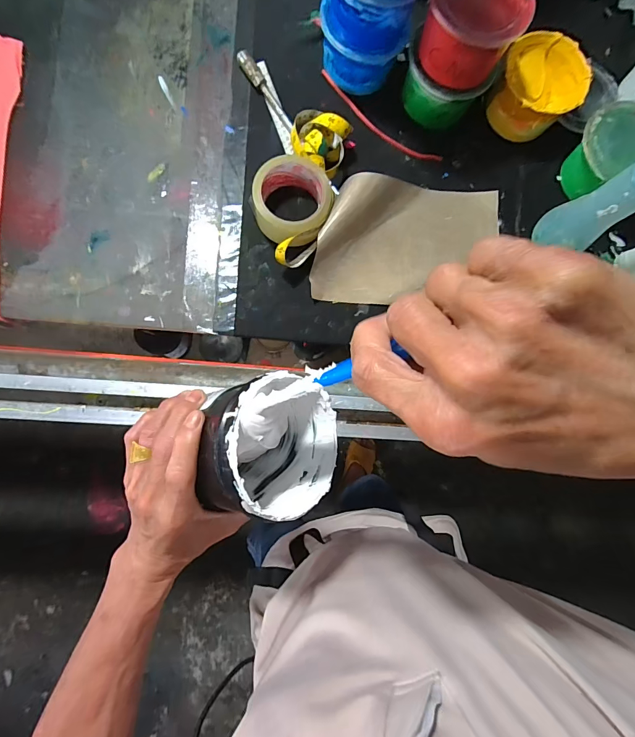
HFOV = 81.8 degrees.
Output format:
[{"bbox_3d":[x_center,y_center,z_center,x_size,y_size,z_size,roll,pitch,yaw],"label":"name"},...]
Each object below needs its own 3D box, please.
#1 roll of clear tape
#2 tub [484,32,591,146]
[{"bbox_3d":[-0.032,-0.213,0.475,0.097,0.046,0.099,1,83,-4],"label":"roll of clear tape"},{"bbox_3d":[0.301,-0.382,0.509,0.109,0.069,0.112,1,83,-4],"label":"tub"}]

